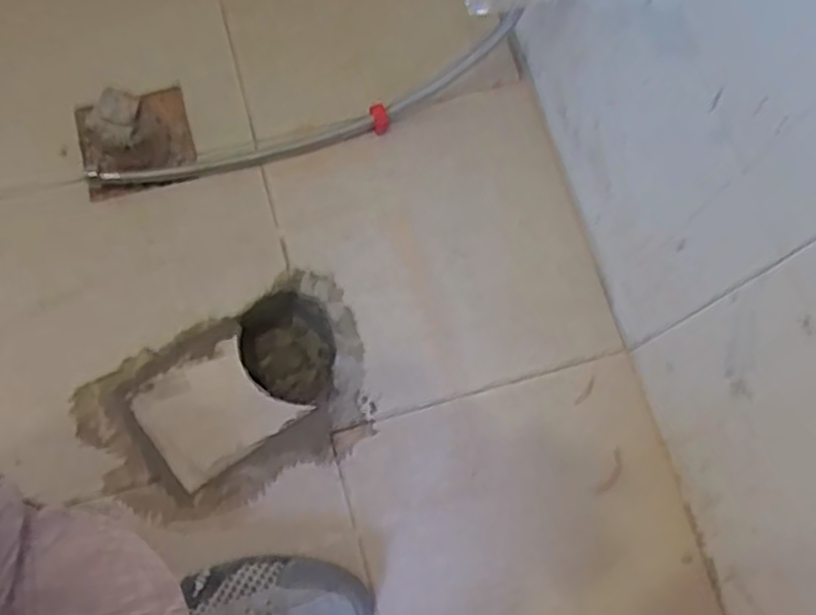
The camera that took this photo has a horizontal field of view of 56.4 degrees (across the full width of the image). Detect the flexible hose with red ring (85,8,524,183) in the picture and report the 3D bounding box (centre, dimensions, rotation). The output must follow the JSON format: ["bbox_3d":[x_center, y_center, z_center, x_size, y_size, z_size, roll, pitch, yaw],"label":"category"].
[{"bbox_3d":[-0.102,-0.182,0.719,0.431,0.106,0.036,-18,73,6],"label":"flexible hose with red ring"}]

